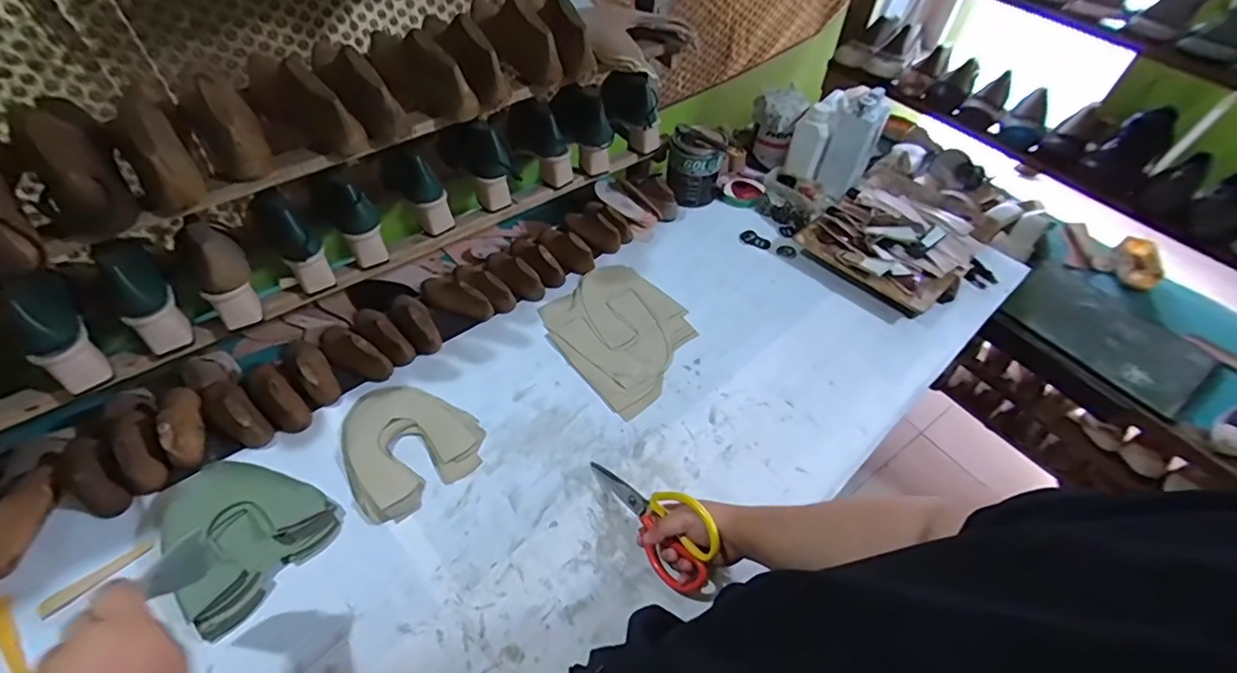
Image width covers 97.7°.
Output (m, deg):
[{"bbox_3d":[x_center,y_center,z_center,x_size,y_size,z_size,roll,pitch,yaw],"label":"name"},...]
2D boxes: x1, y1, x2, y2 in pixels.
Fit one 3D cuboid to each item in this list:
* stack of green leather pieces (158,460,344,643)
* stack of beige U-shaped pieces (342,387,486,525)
[{"bbox_3d":[-0.462,0.229,0.654,0.183,0.033,0.167,32,56,20],"label":"stack of green leather pieces"},{"bbox_3d":[-0.298,0.140,0.753,0.171,0.014,0.194,-34,61,-27],"label":"stack of beige U-shaped pieces"}]

